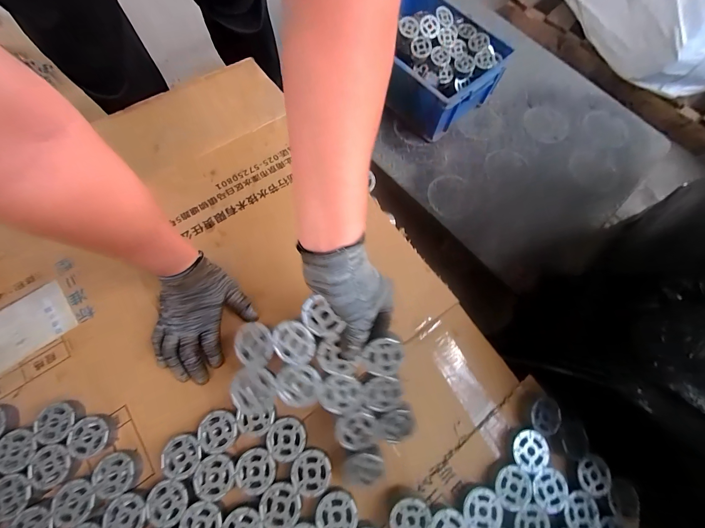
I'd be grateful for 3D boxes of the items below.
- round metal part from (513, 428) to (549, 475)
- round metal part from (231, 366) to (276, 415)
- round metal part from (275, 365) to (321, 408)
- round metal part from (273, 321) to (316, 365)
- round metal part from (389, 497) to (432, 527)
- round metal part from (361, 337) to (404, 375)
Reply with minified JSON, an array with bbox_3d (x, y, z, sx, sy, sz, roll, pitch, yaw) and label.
[{"bbox_3d":[0.249,0.261,0.422,0.051,0.005,0.052,2,75,-6],"label":"round metal part"},{"bbox_3d":[-0.119,0.153,0.371,0.053,0.016,0.053,1,86,-9],"label":"round metal part"},{"bbox_3d":[-0.067,0.149,0.371,0.050,0.004,0.051,-1,96,-5],"label":"round metal part"},{"bbox_3d":[-0.071,0.095,0.364,0.053,0.006,0.050,1,93,12],"label":"round metal part"},{"bbox_3d":[0.072,0.321,0.379,0.051,0.004,0.051,0,84,0],"label":"round metal part"},{"bbox_3d":[0.036,0.110,0.363,0.050,0.007,0.047,7,101,-6],"label":"round metal part"}]

